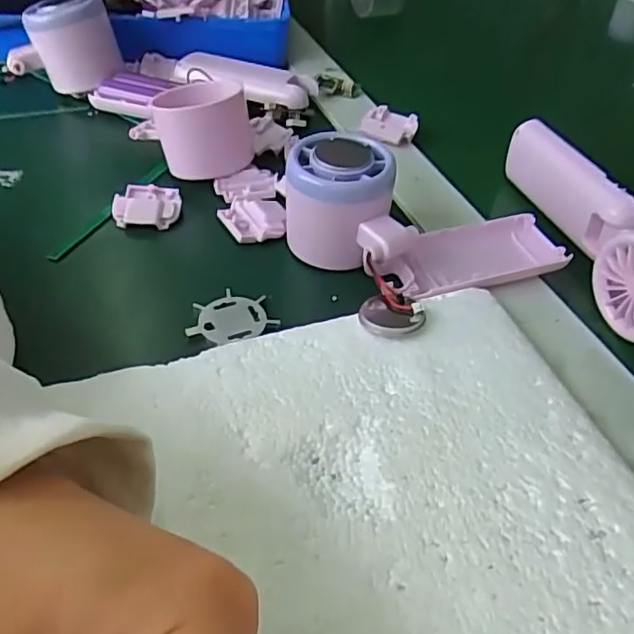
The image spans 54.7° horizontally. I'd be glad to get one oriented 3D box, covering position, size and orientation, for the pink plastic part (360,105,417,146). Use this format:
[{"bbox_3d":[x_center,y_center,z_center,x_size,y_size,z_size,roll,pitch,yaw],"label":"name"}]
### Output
[{"bbox_3d":[0.050,-0.134,0.430,0.035,0.011,0.037,17,48,15],"label":"pink plastic part"}]

